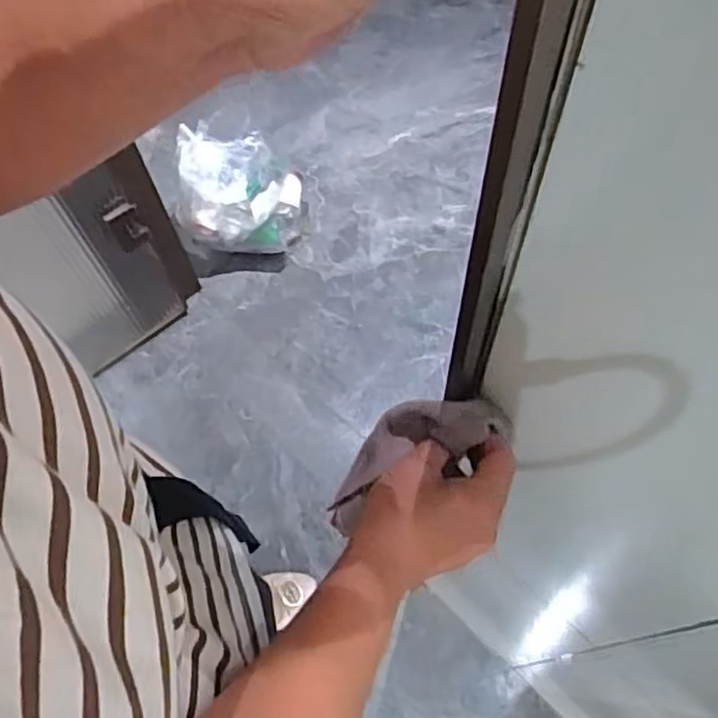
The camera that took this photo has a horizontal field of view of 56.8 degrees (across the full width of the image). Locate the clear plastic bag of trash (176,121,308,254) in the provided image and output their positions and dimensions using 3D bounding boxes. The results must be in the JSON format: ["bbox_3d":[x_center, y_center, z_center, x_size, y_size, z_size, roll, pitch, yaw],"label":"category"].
[{"bbox_3d":[-0.260,-0.333,1.388,0.262,0.273,0.165,-3,64,2],"label":"clear plastic bag of trash"}]

